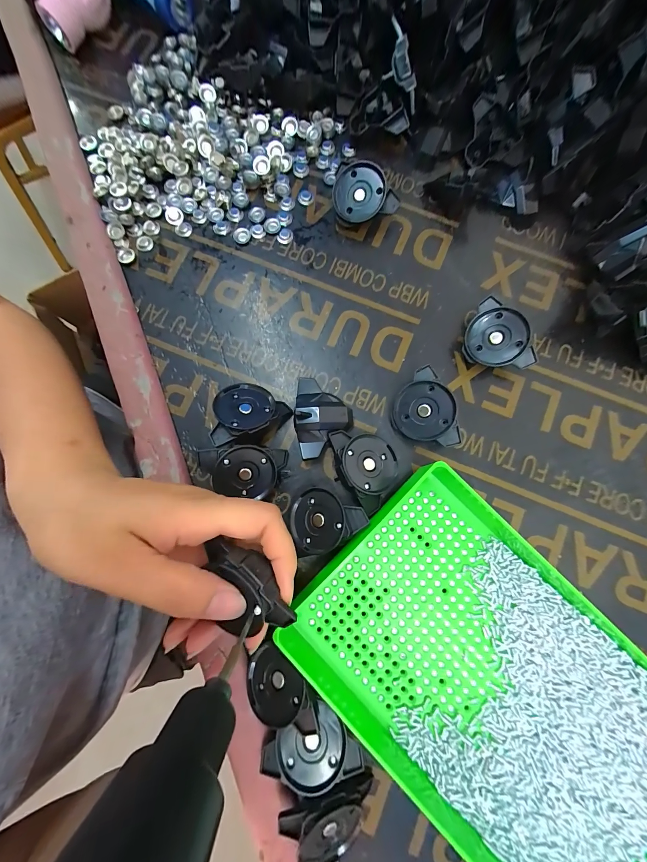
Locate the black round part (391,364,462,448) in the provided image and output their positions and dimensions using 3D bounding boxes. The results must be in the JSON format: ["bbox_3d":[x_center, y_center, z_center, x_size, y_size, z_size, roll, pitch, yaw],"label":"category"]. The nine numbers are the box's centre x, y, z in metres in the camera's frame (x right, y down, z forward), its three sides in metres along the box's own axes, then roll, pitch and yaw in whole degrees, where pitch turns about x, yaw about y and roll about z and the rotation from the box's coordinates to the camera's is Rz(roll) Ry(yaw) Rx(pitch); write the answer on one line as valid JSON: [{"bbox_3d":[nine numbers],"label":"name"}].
[{"bbox_3d":[0.079,-0.014,0.221,0.052,0.017,0.048,39,105,16],"label":"black round part"}]

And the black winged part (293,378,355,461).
[{"bbox_3d":[0.000,-0.009,0.223,0.041,0.020,0.058,1,81,1],"label":"black winged part"}]

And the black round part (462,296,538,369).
[{"bbox_3d":[0.136,-0.070,0.230,0.053,0.016,0.046,29,105,12],"label":"black round part"}]

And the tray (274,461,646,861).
[{"bbox_3d":[0.107,0.160,0.191,0.160,0.029,0.239,-42,83,-6],"label":"tray"}]

